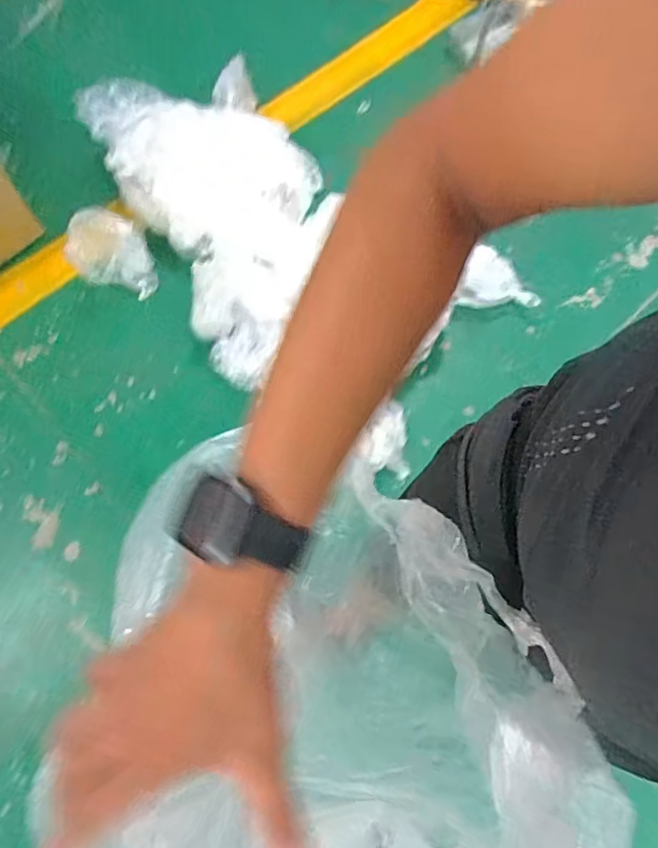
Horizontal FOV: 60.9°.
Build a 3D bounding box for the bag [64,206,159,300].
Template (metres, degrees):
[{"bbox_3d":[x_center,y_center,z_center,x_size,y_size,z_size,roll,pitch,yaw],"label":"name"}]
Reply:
[{"bbox_3d":[-0.526,-0.405,1.352,0.170,0.211,0.126,-36,76,-10],"label":"bag"}]

